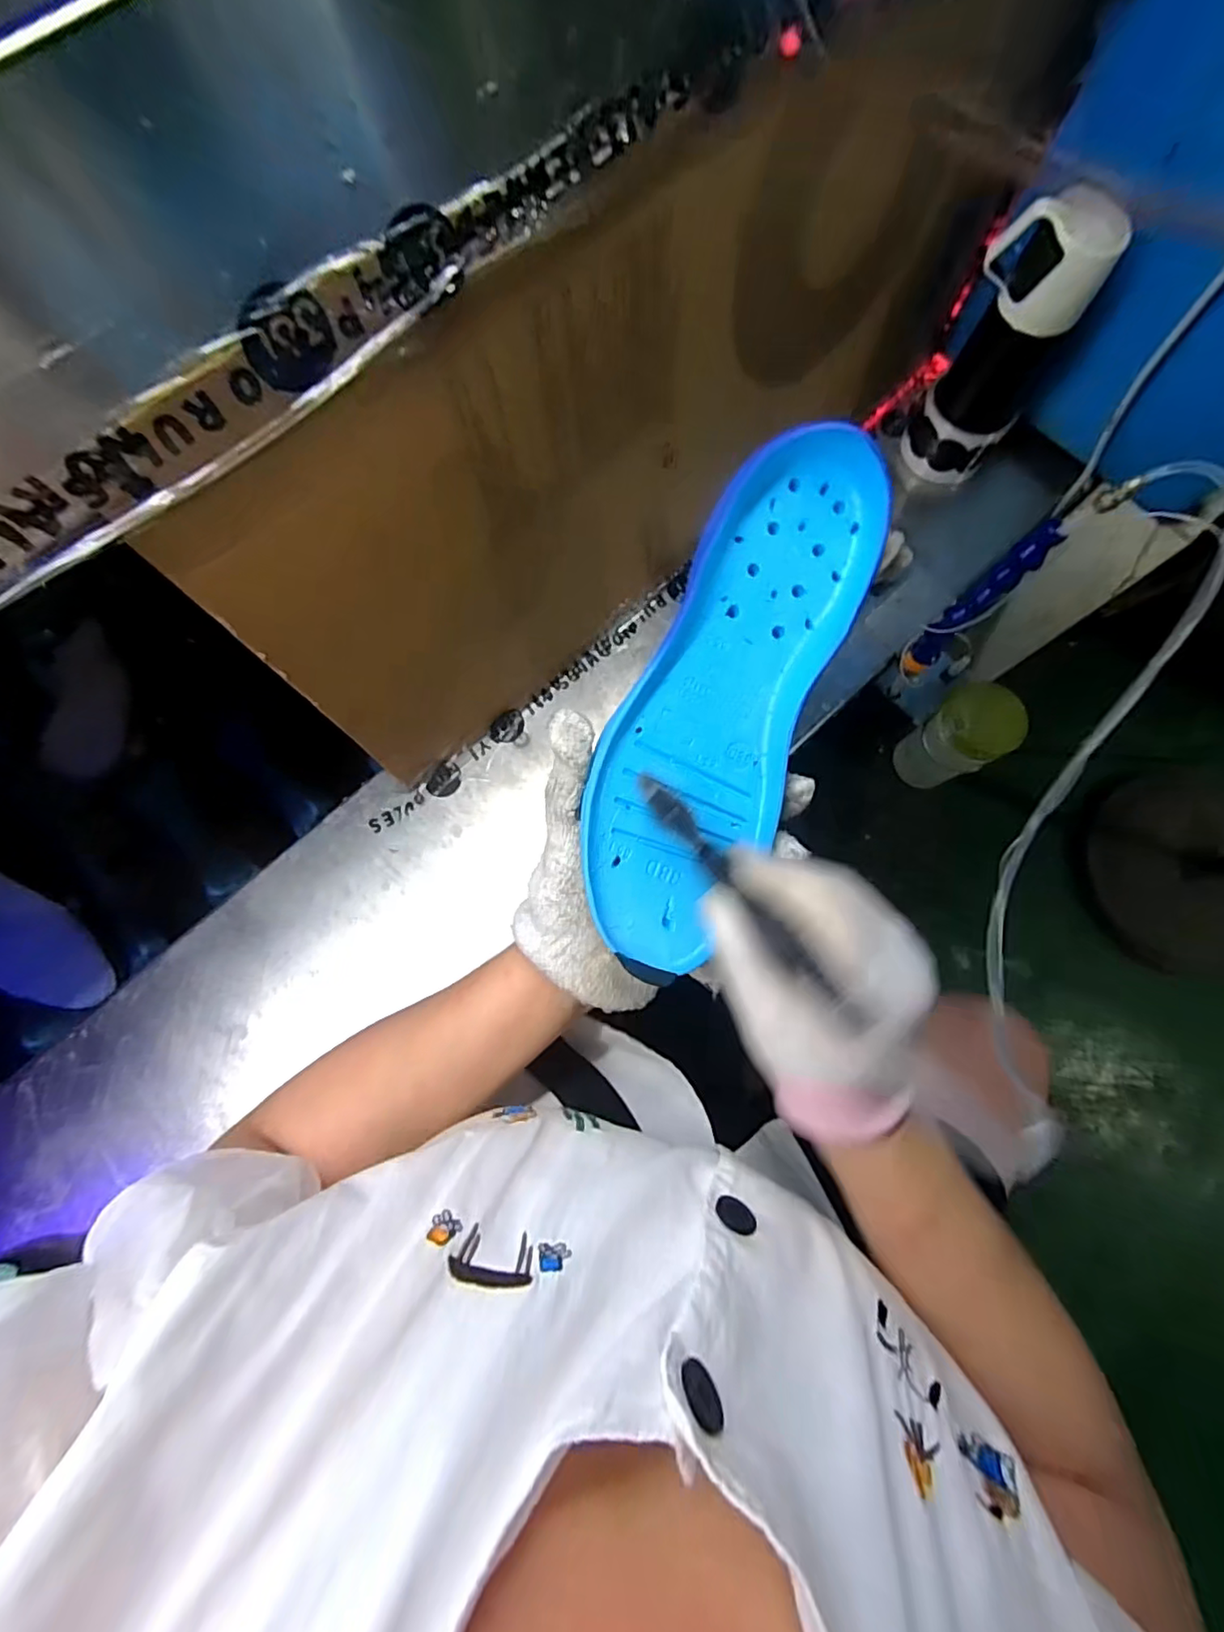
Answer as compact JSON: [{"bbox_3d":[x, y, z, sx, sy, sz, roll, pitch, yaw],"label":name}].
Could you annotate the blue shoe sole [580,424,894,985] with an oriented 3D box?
[{"bbox_3d":[0.052,-0.053,0.288,0.083,0.024,0.256,23,94,5],"label":"blue shoe sole"}]

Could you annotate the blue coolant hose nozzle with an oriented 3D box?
[{"bbox_3d":[0.297,-0.172,0.490,0.020,0.153,0.024,-37,80,-30],"label":"blue coolant hose nozzle"}]

